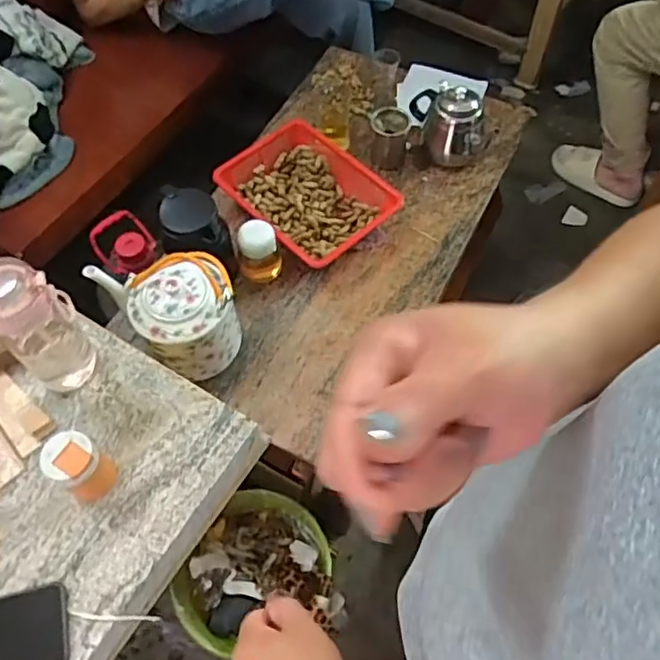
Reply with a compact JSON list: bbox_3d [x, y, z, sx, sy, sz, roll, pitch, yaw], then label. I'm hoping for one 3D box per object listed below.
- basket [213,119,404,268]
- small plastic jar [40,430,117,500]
[{"bbox_3d":[-0.041,-0.258,1.180,0.235,0.067,0.307,-39,67,-19],"label":"basket"},{"bbox_3d":[-0.255,0.138,0.628,0.048,0.079,0.049,0,60,1],"label":"small plastic jar"}]

